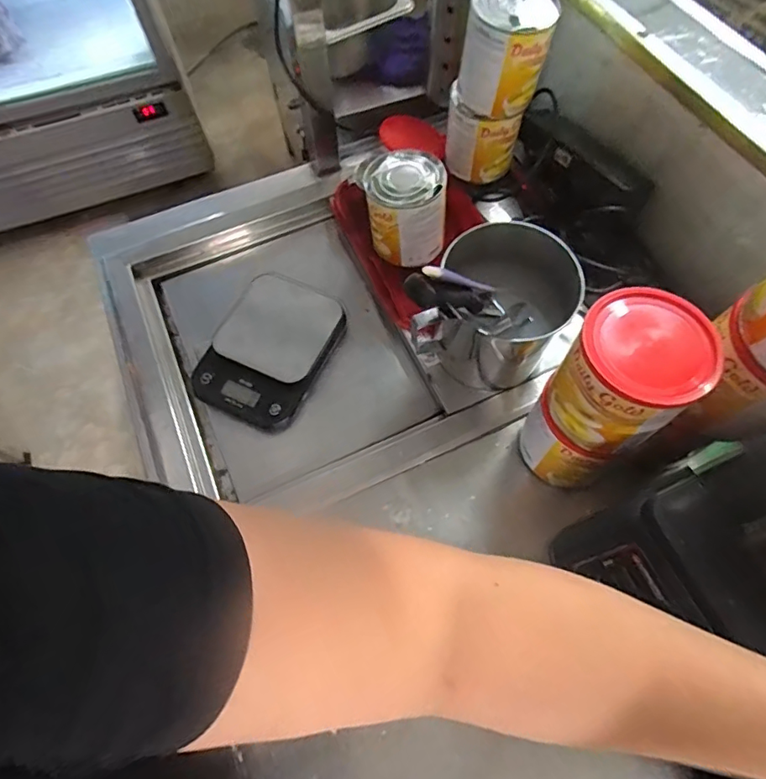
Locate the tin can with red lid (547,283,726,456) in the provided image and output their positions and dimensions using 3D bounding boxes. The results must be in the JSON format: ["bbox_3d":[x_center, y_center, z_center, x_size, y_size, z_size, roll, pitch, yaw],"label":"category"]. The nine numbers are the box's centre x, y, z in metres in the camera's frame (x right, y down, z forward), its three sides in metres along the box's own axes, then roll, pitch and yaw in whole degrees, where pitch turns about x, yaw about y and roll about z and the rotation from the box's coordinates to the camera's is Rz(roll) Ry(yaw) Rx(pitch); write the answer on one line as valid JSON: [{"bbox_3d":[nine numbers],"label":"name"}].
[{"bbox_3d":[0.199,-0.013,0.420,0.098,0.119,0.097,41,72,20],"label":"tin can with red lid"}]

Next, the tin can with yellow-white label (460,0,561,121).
[{"bbox_3d":[0.144,-0.403,0.611,0.097,0.114,0.093,-1,64,2],"label":"tin can with yellow-white label"}]

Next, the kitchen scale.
[{"bbox_3d":[-0.147,-0.054,0.656,0.146,0.035,0.197,22,67,13],"label":"kitchen scale"}]

